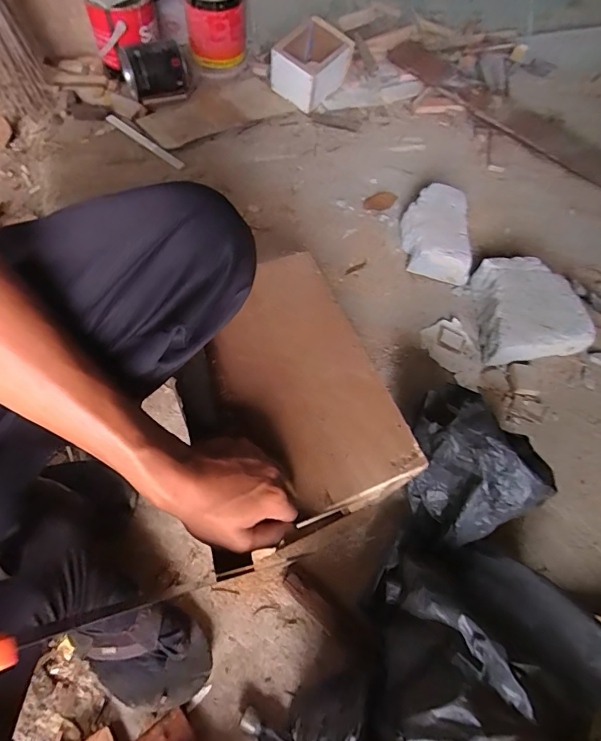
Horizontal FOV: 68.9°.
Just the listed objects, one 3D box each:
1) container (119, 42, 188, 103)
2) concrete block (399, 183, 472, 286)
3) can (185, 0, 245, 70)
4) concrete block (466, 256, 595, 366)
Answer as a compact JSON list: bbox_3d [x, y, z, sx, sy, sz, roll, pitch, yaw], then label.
[{"bbox_3d":[-0.346,-0.713,1.041,0.139,0.094,0.110,-22,66,-14],"label":"container"},{"bbox_3d":[0.269,-0.279,0.886,0.123,0.068,0.212,5,62,-1],"label":"concrete block"},{"bbox_3d":[-0.216,-0.892,1.112,0.144,0.163,0.146,1,63,-3],"label":"can"},{"bbox_3d":[0.422,-0.112,0.808,0.185,0.066,0.209,2,63,-3],"label":"concrete block"}]

